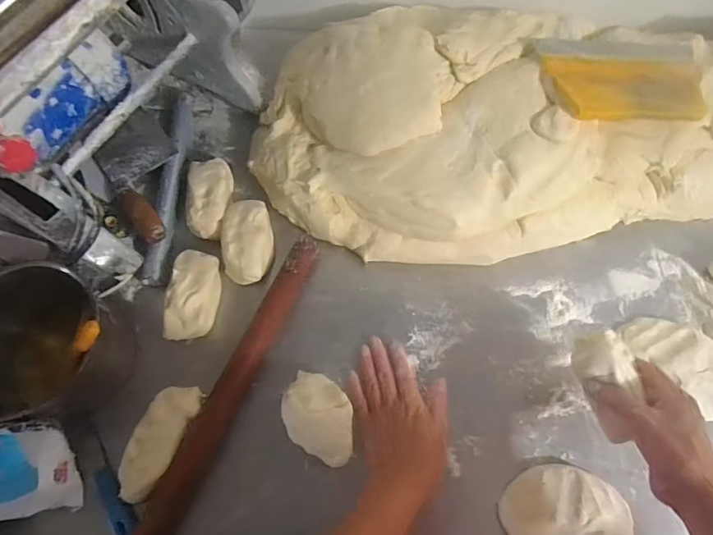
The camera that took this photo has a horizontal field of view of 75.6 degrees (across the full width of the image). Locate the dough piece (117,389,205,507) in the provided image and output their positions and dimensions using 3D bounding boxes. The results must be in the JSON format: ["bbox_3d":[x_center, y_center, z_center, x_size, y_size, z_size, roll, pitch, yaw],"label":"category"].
[{"bbox_3d":[-0.210,0.183,0.486,0.046,0.030,0.121,20,71,10],"label":"dough piece"}]

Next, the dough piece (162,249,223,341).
[{"bbox_3d":[-0.197,0.033,0.552,0.050,0.030,0.107,2,69,3],"label":"dough piece"}]

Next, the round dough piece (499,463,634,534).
[{"bbox_3d":[0.211,0.251,0.458,0.120,0.027,0.095,2,69,3],"label":"round dough piece"}]

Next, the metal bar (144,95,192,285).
[{"bbox_3d":[-0.250,-0.113,0.617,0.027,0.027,0.280,0,68,2],"label":"metal bar"}]

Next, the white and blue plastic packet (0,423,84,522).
[{"bbox_3d":[-0.335,0.193,0.432,0.094,0.114,0.084,-9,68,-1],"label":"white and blue plastic packet"}]

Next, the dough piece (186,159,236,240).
[{"bbox_3d":[-0.190,-0.093,0.592,0.049,0.032,0.118,-5,68,0],"label":"dough piece"}]

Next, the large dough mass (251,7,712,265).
[{"bbox_3d":[0.184,-0.190,0.570,0.642,0.114,0.337,-7,68,-1],"label":"large dough mass"}]

